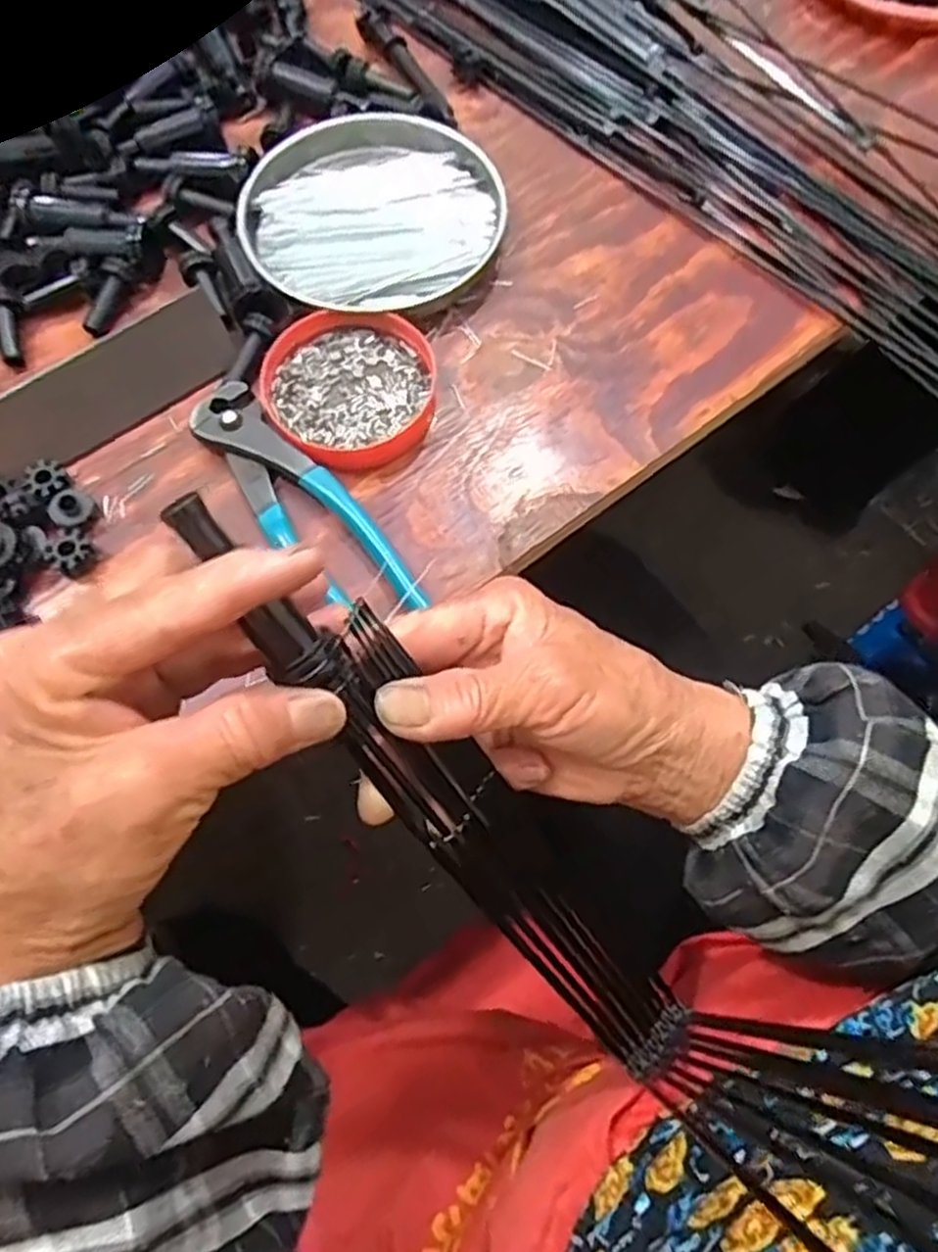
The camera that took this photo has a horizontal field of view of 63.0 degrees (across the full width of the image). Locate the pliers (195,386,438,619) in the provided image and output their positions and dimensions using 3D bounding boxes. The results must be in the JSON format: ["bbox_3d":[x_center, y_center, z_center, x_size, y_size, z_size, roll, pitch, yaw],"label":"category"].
[{"bbox_3d":[-0.074,-0.054,0.340,0.038,0.015,0.143,-37,73,-13],"label":"pliers"}]

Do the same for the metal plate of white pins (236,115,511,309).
[{"bbox_3d":[-0.051,-0.218,0.398,0.130,0.017,0.126,0,69,0],"label":"metal plate of white pins"}]

